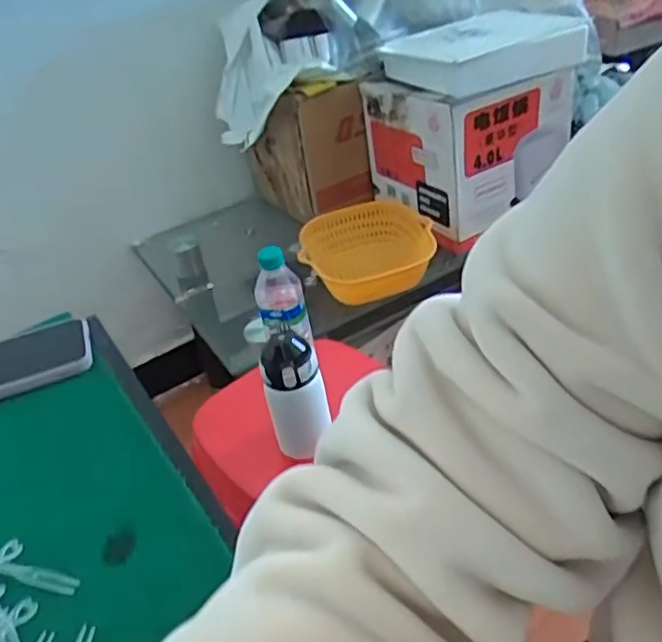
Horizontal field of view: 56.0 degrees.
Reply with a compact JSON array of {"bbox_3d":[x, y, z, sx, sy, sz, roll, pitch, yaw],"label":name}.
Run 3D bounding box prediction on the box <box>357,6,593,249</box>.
[{"bbox_3d":[0.280,-0.405,1.261,0.352,0.319,0.298,-19,35,-12],"label":"box"}]

